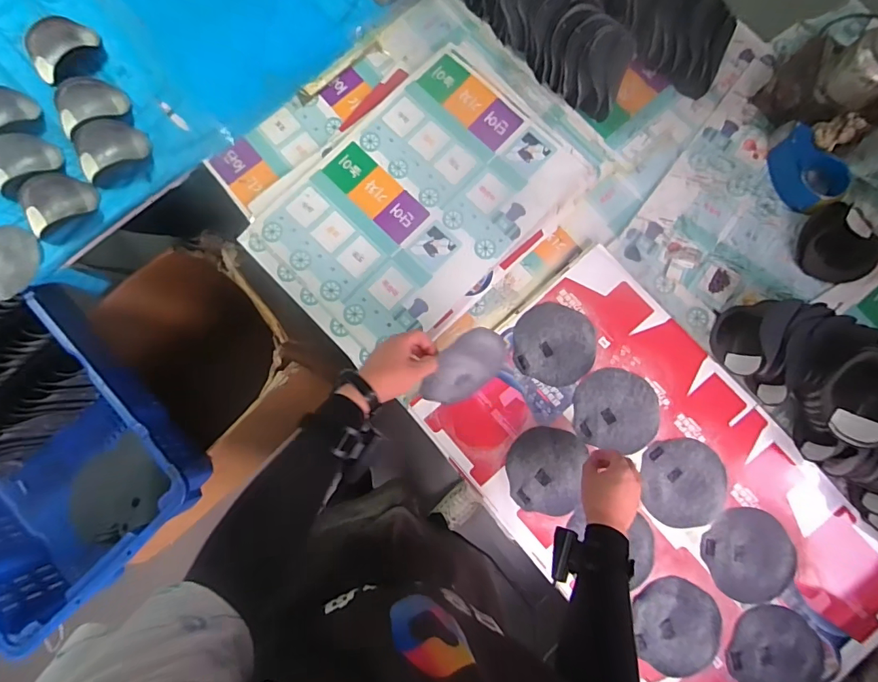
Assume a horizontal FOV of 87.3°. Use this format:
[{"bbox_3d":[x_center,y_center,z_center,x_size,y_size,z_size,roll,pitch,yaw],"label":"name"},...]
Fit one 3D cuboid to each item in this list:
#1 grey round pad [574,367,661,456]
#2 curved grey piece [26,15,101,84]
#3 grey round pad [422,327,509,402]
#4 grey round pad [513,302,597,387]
[{"bbox_3d":[0.314,0.121,0.812,0.146,0.012,0.137,0,78,-1],"label":"grey round pad"},{"bbox_3d":[-0.784,-0.607,0.945,0.089,0.044,0.139,41,84,8],"label":"curved grey piece"},{"bbox_3d":[0.040,0.043,0.708,0.144,0.123,0.009,-33,46,-11],"label":"grey round pad"},{"bbox_3d":[0.207,0.006,0.827,0.145,0.006,0.139,21,82,5],"label":"grey round pad"}]

